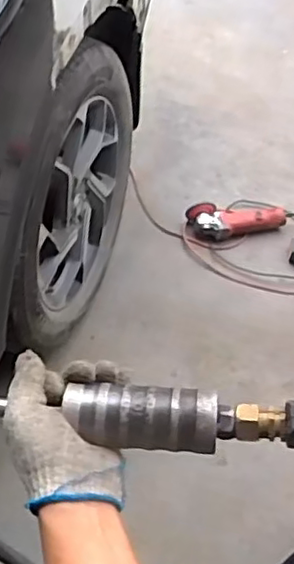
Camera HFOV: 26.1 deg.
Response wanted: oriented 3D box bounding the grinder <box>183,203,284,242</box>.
[{"bbox_3d":[0.263,-0.177,1.831,0.284,0.073,0.111,-9,57,-8],"label":"grinder"}]

